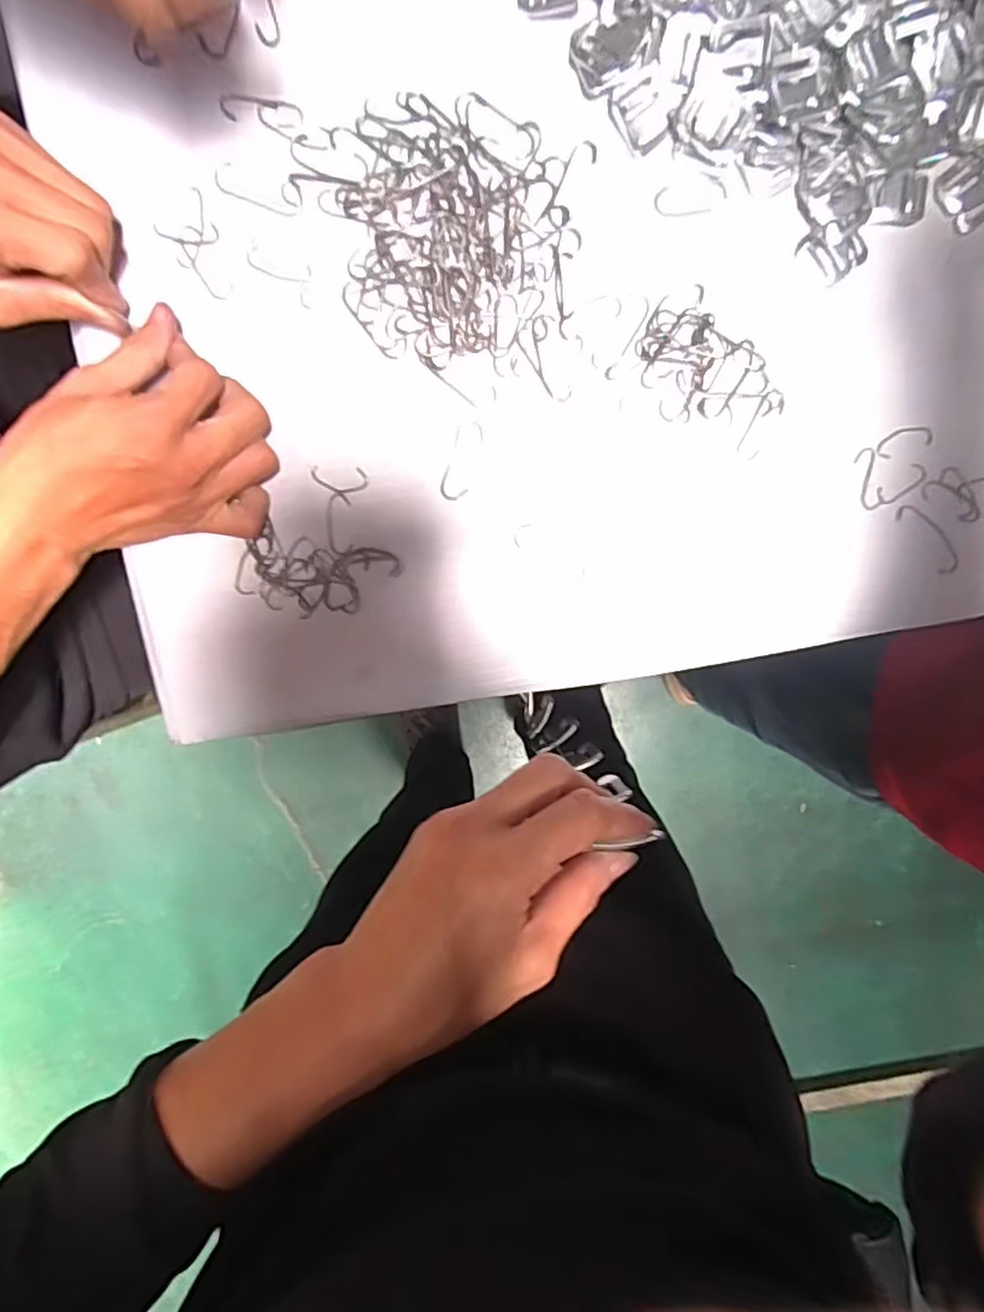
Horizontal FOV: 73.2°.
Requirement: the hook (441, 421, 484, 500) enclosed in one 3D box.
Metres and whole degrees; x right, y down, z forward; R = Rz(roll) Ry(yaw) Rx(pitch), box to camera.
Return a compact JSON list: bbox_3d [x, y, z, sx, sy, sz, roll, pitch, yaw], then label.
[{"bbox_3d":[-0.016,-0.108,0.367,0.015,0.004,0.044,17,98,-5],"label":"hook"}]

